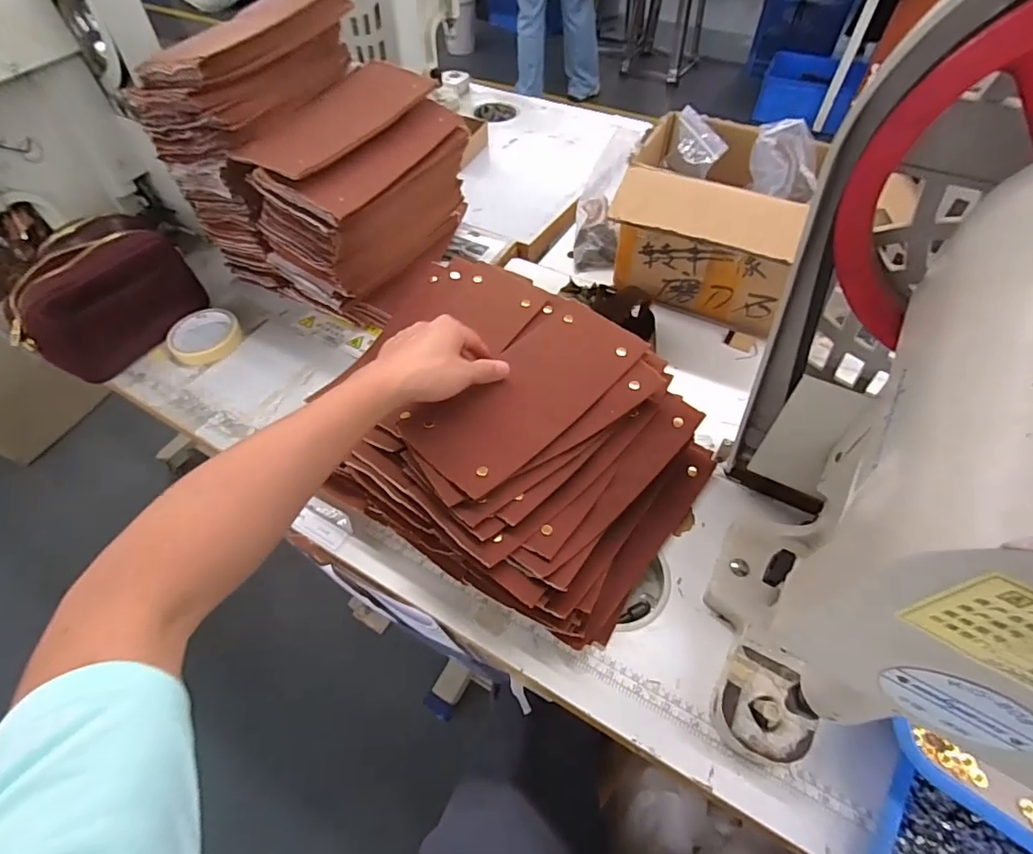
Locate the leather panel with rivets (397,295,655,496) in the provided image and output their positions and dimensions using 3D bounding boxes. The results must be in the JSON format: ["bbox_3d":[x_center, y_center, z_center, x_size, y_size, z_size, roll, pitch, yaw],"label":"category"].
[{"bbox_3d":[0.009,-0.039,0.520,0.120,0.025,0.245,38,65,24],"label":"leather panel with rivets"}]

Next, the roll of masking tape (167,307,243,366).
[{"bbox_3d":[-0.433,-0.128,0.706,0.091,0.024,0.091,-1,55,1],"label":"roll of masking tape"}]

